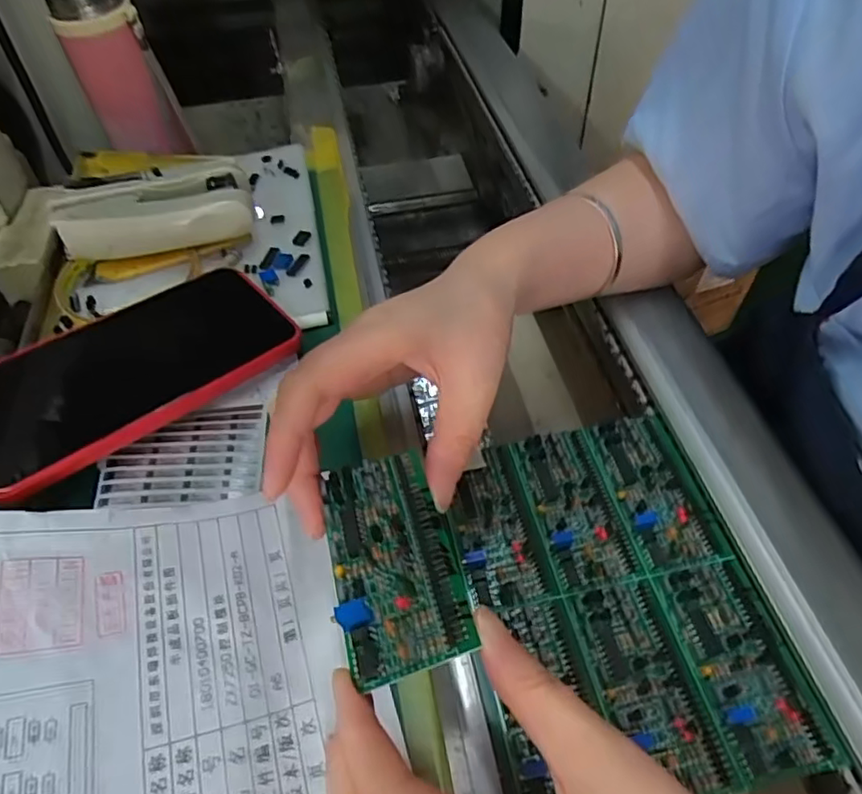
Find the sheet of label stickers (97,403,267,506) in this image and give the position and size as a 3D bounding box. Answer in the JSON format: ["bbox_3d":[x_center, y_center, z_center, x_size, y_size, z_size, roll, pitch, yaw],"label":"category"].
[{"bbox_3d":[-0.123,0.027,0.302,0.075,0.004,0.056,-10,52,-6],"label":"sheet of label stickers"}]

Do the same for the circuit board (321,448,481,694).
[{"bbox_3d":[-0.013,0.054,0.212,0.042,0.016,0.081,-8,51,-9],"label":"circuit board"}]

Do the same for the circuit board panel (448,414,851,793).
[{"bbox_3d":[0.080,0.083,0.272,0.121,0.011,0.161,-9,52,-6],"label":"circuit board panel"}]

